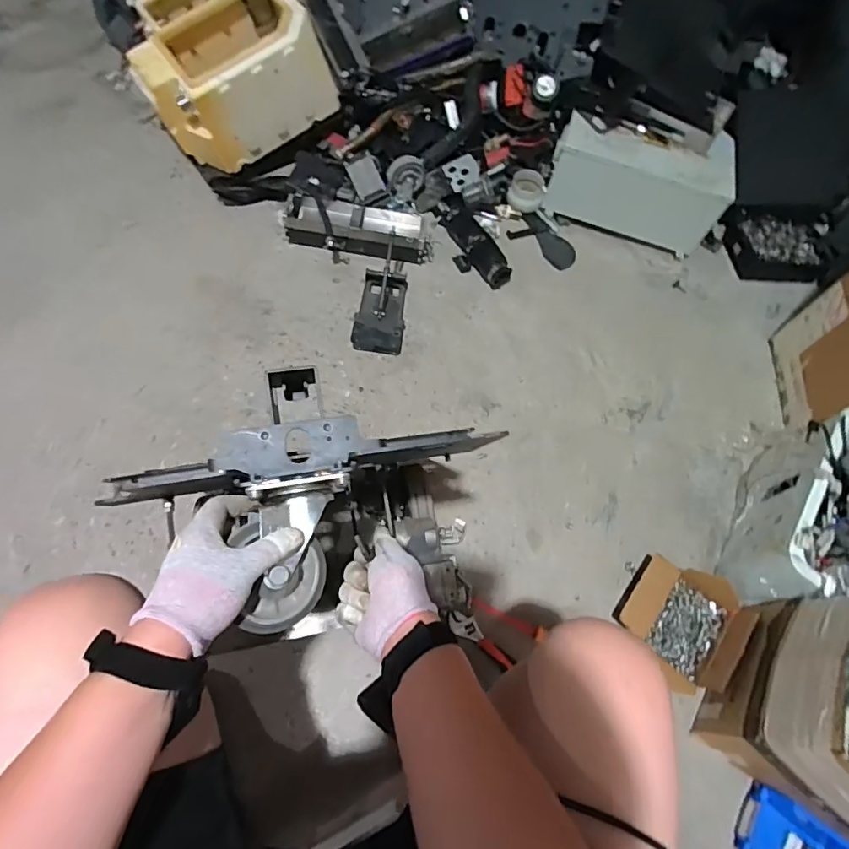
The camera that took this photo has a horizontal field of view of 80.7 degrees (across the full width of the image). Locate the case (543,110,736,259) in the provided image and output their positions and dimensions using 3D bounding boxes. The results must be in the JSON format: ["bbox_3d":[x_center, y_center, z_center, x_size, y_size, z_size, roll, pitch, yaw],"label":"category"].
[{"bbox_3d":[0.538,-0.624,1.287,0.417,0.190,0.195,17,64,3],"label":"case"}]

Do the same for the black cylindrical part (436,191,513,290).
[{"bbox_3d":[0.113,-0.474,1.269,0.098,0.063,0.311,-18,66,-16],"label":"black cylindrical part"}]

